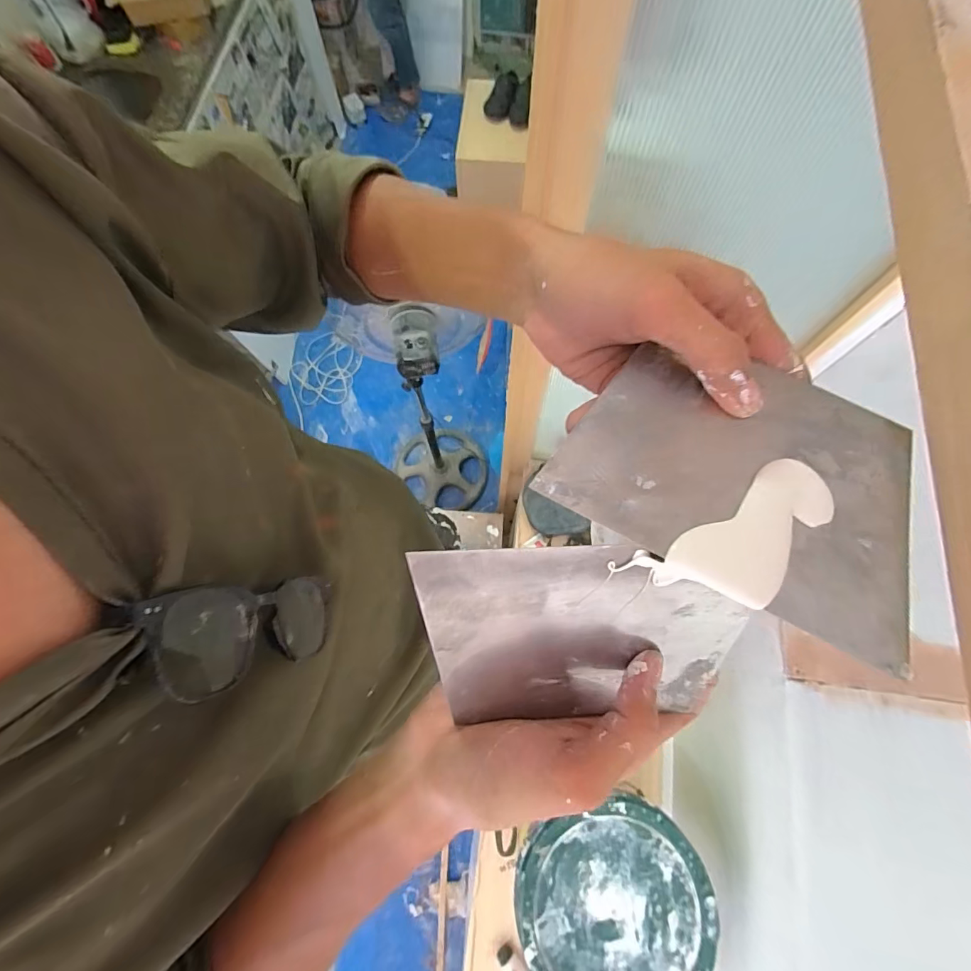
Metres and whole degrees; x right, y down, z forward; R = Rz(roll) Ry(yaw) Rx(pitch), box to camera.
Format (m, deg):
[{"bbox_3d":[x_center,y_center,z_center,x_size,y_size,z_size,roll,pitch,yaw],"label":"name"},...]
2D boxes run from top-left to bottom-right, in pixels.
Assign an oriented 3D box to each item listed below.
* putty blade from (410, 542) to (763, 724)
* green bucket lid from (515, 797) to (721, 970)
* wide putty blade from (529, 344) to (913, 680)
[{"bbox_3d":[0.038,0.062,0.192,0.128,0.094,0.008,-1,31,-7],"label":"putty blade"},{"bbox_3d":[0.203,0.657,0.721,0.290,0.032,0.272,0,72,0],"label":"green bucket lid"},{"bbox_3d":[0.102,-0.006,0.184,0.139,0.004,0.095,27,71,3],"label":"wide putty blade"}]

